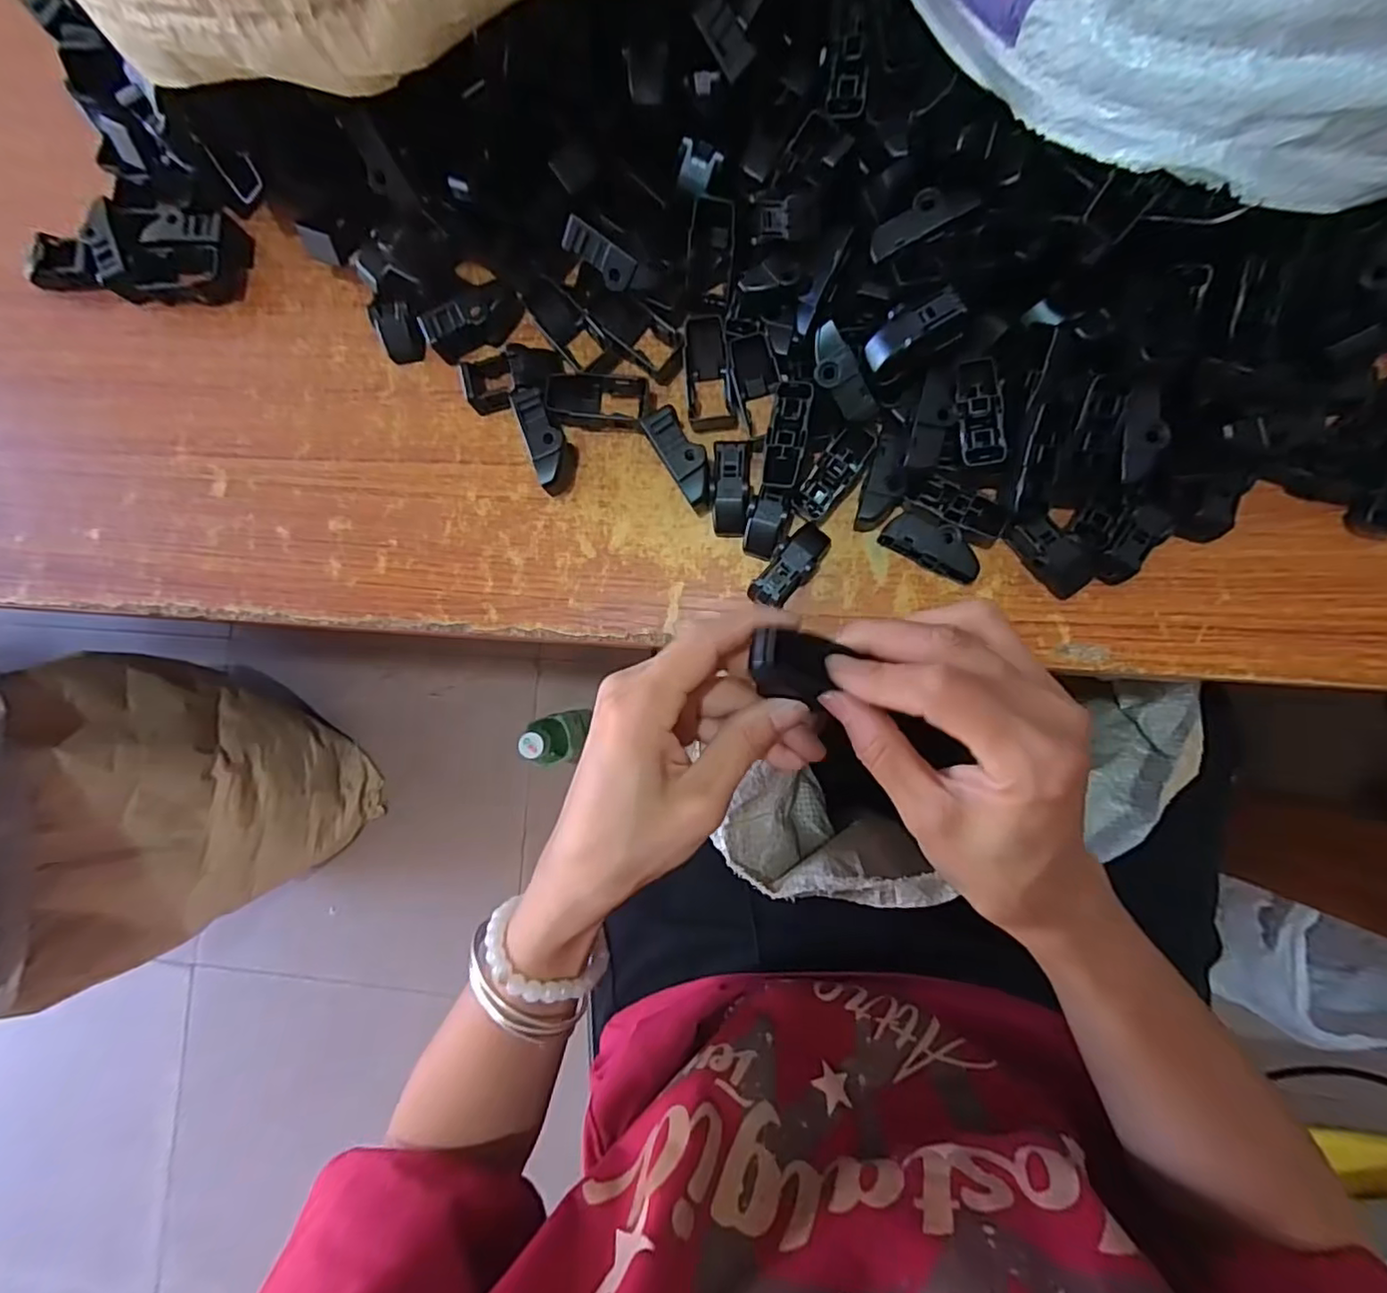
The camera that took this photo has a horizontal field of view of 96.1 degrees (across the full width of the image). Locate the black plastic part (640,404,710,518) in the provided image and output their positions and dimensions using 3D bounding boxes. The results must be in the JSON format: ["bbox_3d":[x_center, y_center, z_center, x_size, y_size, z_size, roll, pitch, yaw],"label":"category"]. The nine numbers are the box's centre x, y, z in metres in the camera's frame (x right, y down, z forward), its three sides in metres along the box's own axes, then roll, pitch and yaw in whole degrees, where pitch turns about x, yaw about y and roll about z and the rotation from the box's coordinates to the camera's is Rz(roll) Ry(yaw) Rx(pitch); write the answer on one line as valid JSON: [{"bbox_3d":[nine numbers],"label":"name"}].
[{"bbox_3d":[-0.004,-0.091,0.309,0.019,0.021,0.051,-31,84,3],"label":"black plastic part"}]

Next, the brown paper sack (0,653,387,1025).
[{"bbox_3d":[-0.698,0.201,0.723,0.330,0.491,0.314,-35,83,2],"label":"brown paper sack"}]

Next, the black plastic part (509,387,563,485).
[{"bbox_3d":[-0.074,-0.105,0.315,0.017,0.024,0.049,-19,84,4],"label":"black plastic part"}]

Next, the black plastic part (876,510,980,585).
[{"bbox_3d":[0.112,-0.046,0.295,0.045,0.019,0.019,30,89,7],"label":"black plastic part"}]

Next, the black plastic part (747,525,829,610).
[{"bbox_3d":[0.047,-0.038,0.302,0.020,0.017,0.047,37,90,7],"label":"black plastic part"}]

